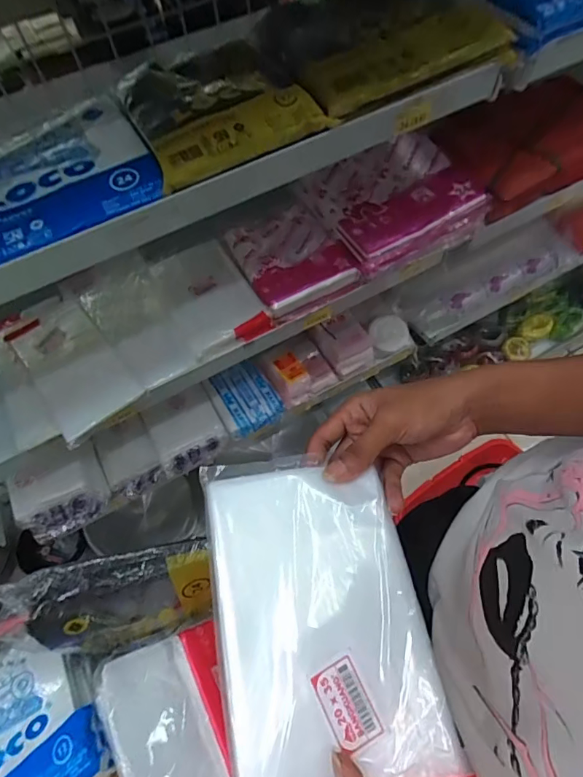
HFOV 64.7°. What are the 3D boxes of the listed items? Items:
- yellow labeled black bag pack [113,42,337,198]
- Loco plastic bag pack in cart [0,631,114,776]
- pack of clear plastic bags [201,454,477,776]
[{"bbox_3d":[-0.093,-0.327,0.520,0.181,0.026,0.222,-28,62,-11],"label":"yellow labeled black bag pack"},{"bbox_3d":[-0.320,0.392,0.530,0.186,0.046,0.198,-32,63,-13],"label":"Loco plastic bag pack in cart"},{"bbox_3d":[0.021,0.148,0.297,0.127,0.028,0.223,-12,60,-2],"label":"pack of clear plastic bags"}]

